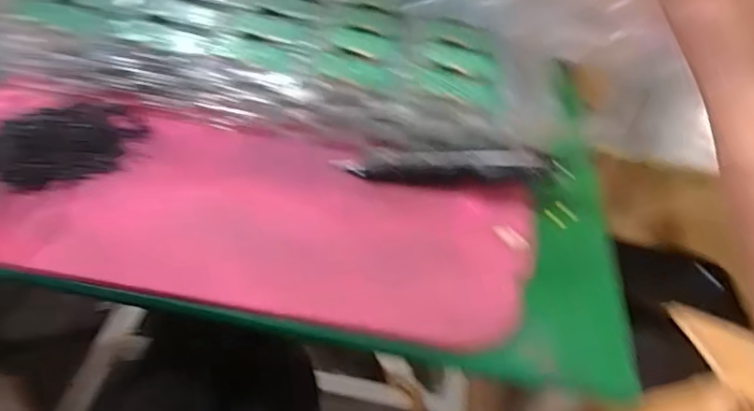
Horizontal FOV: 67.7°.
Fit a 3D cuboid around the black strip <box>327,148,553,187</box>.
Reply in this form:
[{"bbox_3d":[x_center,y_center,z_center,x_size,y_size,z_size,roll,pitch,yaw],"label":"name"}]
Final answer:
[{"bbox_3d":[0.069,-0.041,0.604,0.223,0.031,0.028,0,43,10],"label":"black strip"}]

